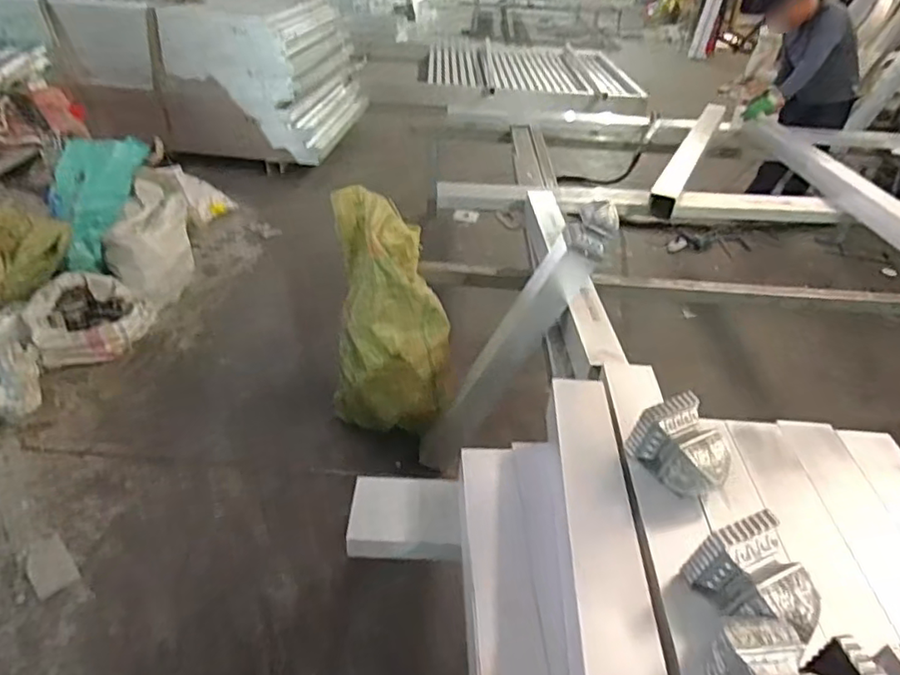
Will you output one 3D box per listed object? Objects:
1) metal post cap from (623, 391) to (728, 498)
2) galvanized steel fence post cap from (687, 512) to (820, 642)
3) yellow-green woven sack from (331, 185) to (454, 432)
[{"bbox_3d":[0.380,0.174,0.969,0.094,0.108,0.152,-23,46,-32],"label":"metal post cap"},{"bbox_3d":[0.401,0.322,0.773,0.097,0.109,0.136,-14,42,-24],"label":"galvanized steel fence post cap"},{"bbox_3d":[-0.173,-0.055,1.909,0.380,0.728,0.279,0,36,-6],"label":"yellow-green woven sack"}]

